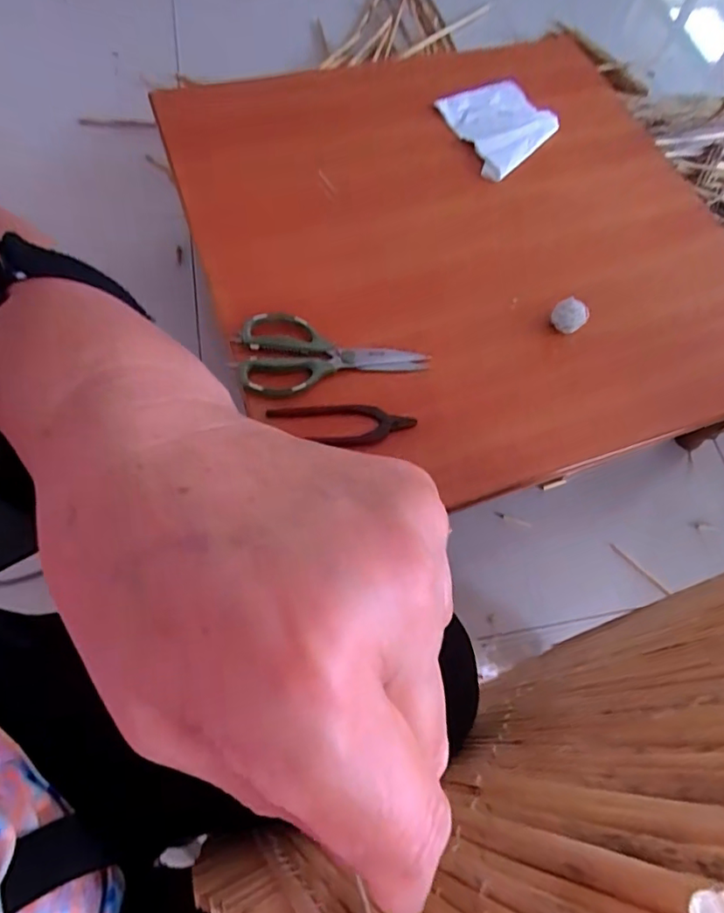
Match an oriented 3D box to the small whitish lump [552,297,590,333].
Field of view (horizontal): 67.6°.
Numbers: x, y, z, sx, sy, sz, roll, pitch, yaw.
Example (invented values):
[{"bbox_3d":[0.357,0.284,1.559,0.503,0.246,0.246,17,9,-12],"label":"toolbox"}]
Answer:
[{"bbox_3d":[0.243,-0.162,0.637,0.038,0.037,0.034,30,67,8],"label":"small whitish lump"}]

